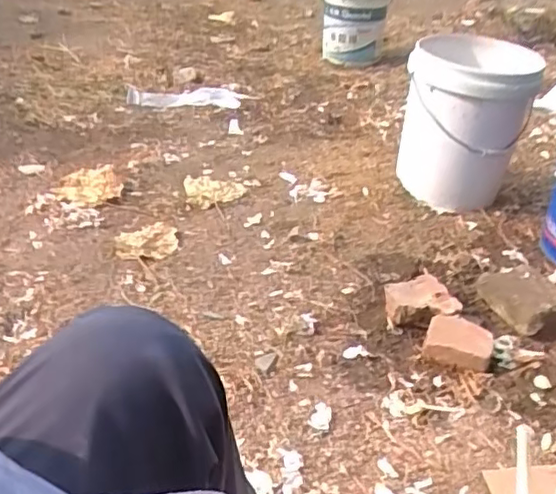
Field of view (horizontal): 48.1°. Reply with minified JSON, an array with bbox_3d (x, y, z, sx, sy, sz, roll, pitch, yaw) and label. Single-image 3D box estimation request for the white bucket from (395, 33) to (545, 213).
[{"bbox_3d":[0.491,-0.326,1.643,0.297,0.378,0.286,14,33,18],"label":"white bucket"}]

